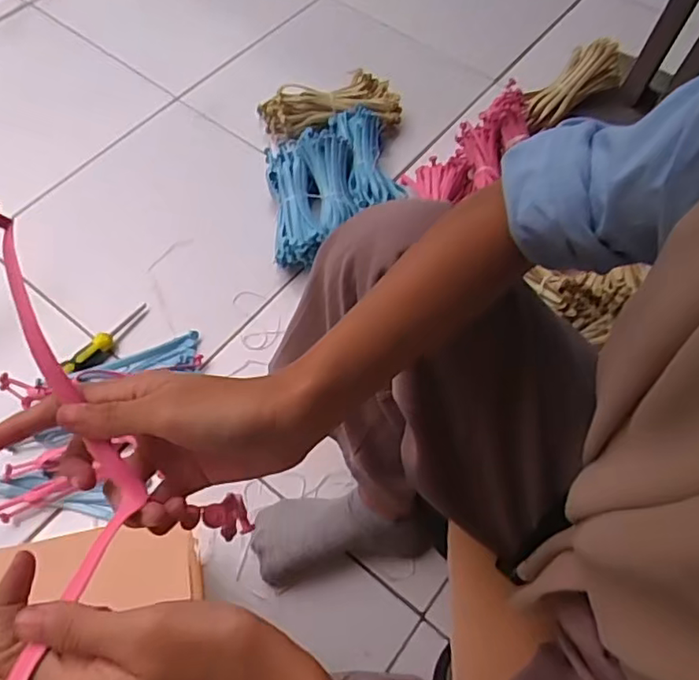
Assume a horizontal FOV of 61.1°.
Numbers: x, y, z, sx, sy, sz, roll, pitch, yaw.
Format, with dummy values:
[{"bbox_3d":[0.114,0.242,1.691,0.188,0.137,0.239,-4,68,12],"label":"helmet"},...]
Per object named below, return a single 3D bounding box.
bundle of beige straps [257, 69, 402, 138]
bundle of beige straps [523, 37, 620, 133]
[{"bbox_3d":[-0.032,-0.377,0.960,0.226,0.060,0.080,-9,63,-7],"label":"bundle of beige straps"},{"bbox_3d":[0.352,-0.406,0.941,0.168,0.054,0.063,-37,66,10],"label":"bundle of beige straps"}]

